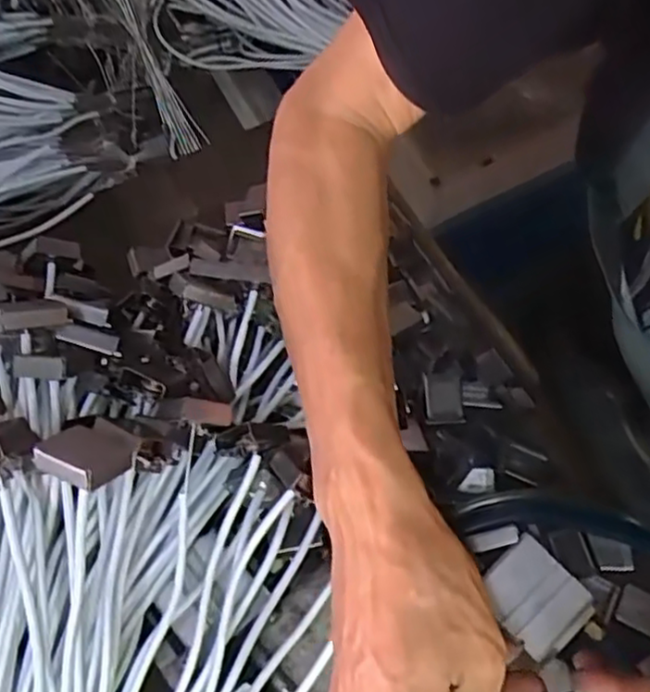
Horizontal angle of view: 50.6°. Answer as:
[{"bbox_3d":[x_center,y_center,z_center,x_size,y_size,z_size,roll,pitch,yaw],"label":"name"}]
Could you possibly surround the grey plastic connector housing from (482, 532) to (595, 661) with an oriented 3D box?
[{"bbox_3d":[0.122,0.146,0.401,0.049,0.009,0.056,-38,67,-15],"label":"grey plastic connector housing"}]

